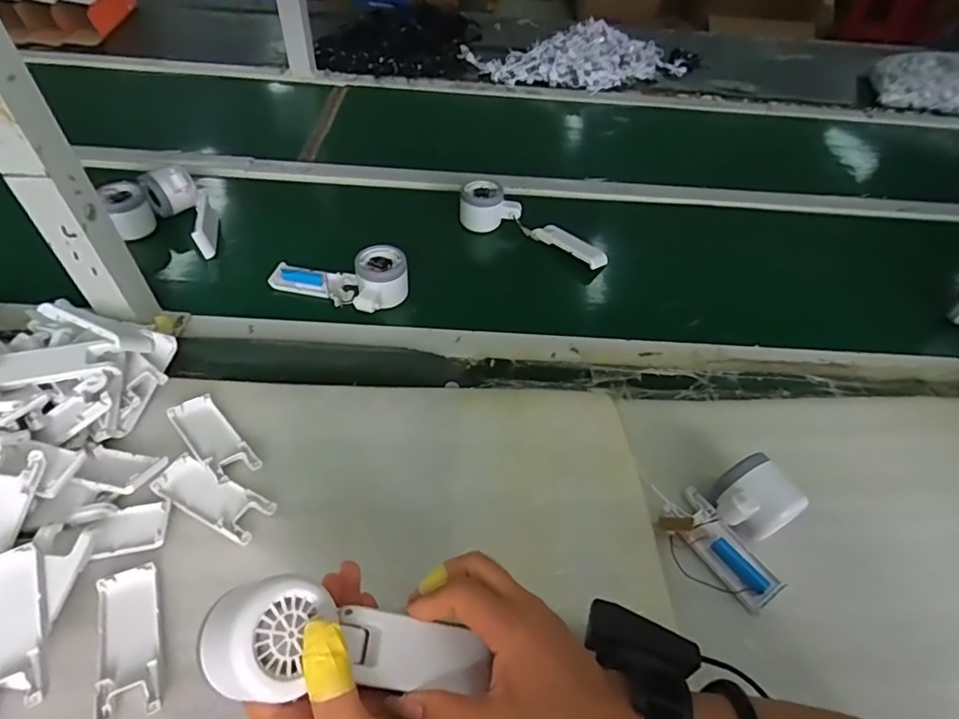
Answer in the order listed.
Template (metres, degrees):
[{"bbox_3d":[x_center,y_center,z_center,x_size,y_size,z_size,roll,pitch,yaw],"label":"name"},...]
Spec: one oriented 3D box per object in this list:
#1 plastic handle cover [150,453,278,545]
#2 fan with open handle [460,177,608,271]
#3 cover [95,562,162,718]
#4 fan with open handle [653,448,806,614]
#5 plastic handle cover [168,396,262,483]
[{"bbox_3d":[-0.226,0.116,0.454,0.103,0.007,0.039,23,51,15],"label":"plastic handle cover"},{"bbox_3d":[0.075,-0.179,0.724,0.213,0.060,0.048,25,52,17],"label":"fan with open handle"},{"bbox_3d":[-0.249,0.199,0.380,0.038,0.009,0.105,-16,52,-18],"label":"cover"},{"bbox_3d":[0.214,0.132,0.440,0.110,0.059,0.111,-22,54,-22],"label":"fan with open handle"},{"bbox_3d":[-0.242,0.070,0.487,0.038,0.012,0.103,-34,59,-29],"label":"plastic handle cover"}]

